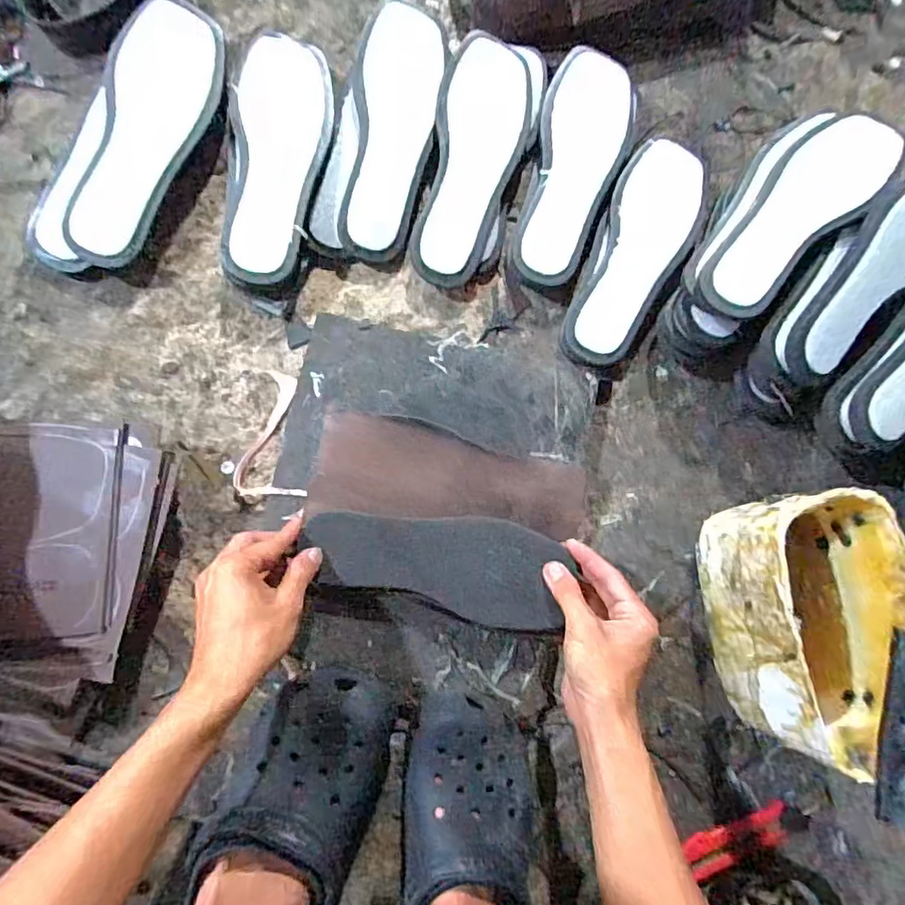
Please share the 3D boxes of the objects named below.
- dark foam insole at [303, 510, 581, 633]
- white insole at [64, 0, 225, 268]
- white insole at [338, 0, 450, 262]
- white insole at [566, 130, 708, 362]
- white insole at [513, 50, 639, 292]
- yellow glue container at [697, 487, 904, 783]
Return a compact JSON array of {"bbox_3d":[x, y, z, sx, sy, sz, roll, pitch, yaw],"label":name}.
[{"bbox_3d":[-0.012,0.096,0.491,0.223,0.029,0.087,11,83,-4],"label":"dark foam insole"},{"bbox_3d":[-0.262,-0.274,0.484,0.079,0.008,0.229,17,90,-19],"label":"white insole"},{"bbox_3d":[-0.060,-0.299,0.526,0.078,0.008,0.229,11,92,-5],"label":"white insole"},{"bbox_3d":[0.180,-0.197,0.547,0.086,0.024,0.245,28,80,-4],"label":"white insole"},{"bbox_3d":[0.119,-0.276,0.552,0.082,0.031,0.233,15,83,-5],"label":"white insole"},{"bbox_3d":[0.292,0.138,0.474,0.114,0.124,0.200,-8,84,-10],"label":"yellow glue container"}]

